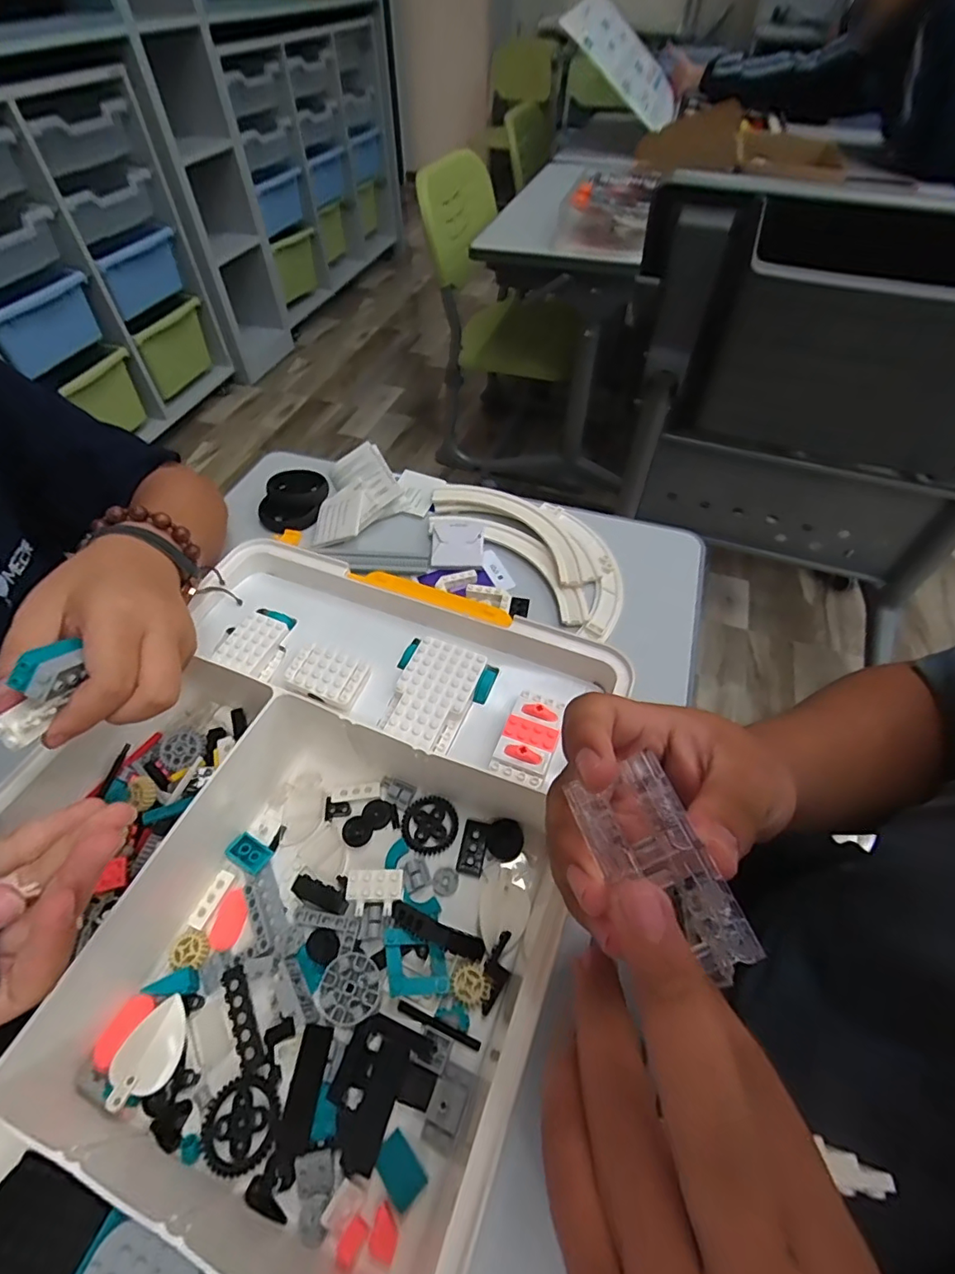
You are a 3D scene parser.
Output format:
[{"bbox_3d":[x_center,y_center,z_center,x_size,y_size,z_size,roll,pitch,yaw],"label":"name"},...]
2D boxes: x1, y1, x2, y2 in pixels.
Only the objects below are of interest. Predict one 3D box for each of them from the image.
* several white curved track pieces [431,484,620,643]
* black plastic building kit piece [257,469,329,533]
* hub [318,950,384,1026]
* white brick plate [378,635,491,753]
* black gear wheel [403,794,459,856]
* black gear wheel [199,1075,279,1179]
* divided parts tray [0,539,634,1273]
[{"bbox_3d":[0.059,-0.094,0.516,0.224,0.016,0.110,38,61,25],"label":"several white curved track pieces"},{"bbox_3d":[-0.189,-0.144,0.550,0.060,0.020,0.080,14,54,10],"label":"black plastic building kit piece"},{"bbox_3d":[-0.066,0.184,0.279,0.031,0.007,0.031,0,53,0],"label":"hub"},{"bbox_3d":[-0.029,0.036,0.342,0.046,0.012,0.074,18,55,13],"label":"white brick plate"},{"bbox_3d":[-0.030,0.120,0.342,0.035,0.004,0.036,0,53,0],"label":"black gear wheel"},{"bbox_3d":[-0.113,0.232,0.253,0.033,0.004,0.034,0,53,0],"label":"black gear wheel"},{"bbox_3d":[-0.120,0.140,0.286,0.312,0.071,0.429,18,55,13],"label":"divided parts tray"}]

